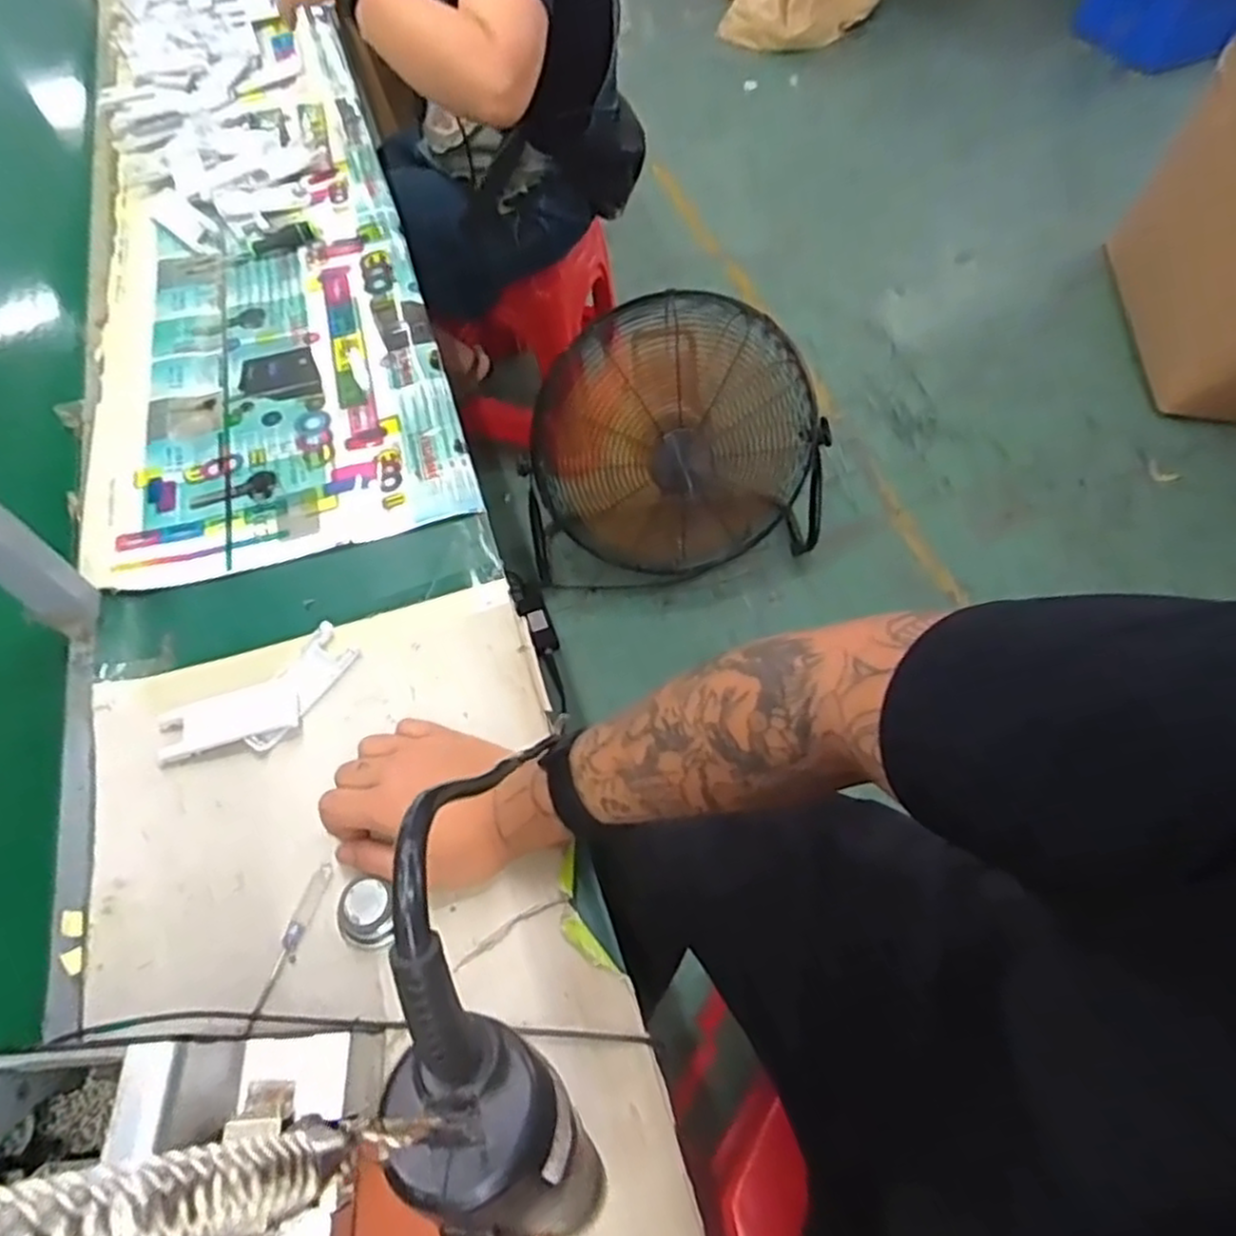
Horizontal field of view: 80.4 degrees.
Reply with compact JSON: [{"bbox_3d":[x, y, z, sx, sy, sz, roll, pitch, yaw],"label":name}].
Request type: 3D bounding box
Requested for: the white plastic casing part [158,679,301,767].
[{"bbox_3d":[-0.287,0.074,0.541,0.097,0.005,0.041,-18,59,-8],"label":"white plastic casing part"}]

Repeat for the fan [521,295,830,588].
[{"bbox_3d":[0.111,-0.323,1.362,0.522,0.419,0.363,-1,60,2],"label":"fan"}]

